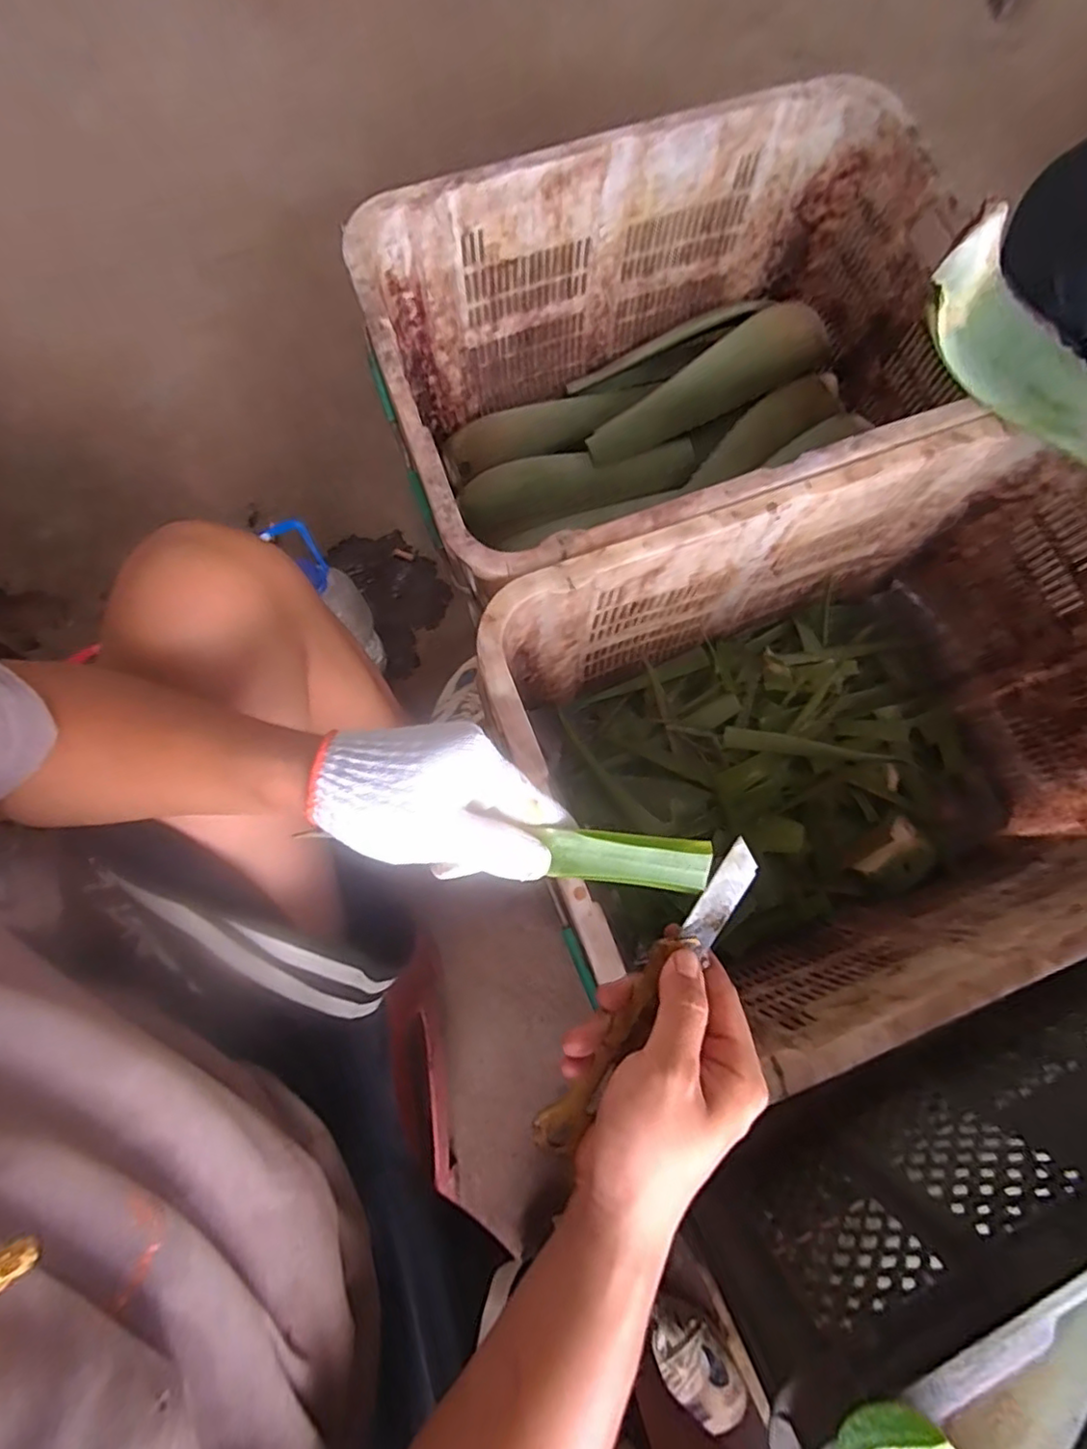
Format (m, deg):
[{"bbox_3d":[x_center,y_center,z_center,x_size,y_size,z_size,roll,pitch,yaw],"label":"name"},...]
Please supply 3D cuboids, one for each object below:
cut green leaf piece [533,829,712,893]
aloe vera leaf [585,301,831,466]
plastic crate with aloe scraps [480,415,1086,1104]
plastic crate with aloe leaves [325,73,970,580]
[{"bbox_3d":[0.044,0.071,0.328,0.084,0.009,0.026,6,75,0],"label":"cut green leaf piece"},{"bbox_3d":[0.236,-0.478,0.904,0.368,0.065,0.105,-28,77,4],"label":"aloe vera leaf"},{"bbox_3d":[0.319,0.021,0.707,0.663,0.335,0.469,-21,77,-7],"label":"plastic crate with aloe scraps"},{"bbox_3d":[0.161,-0.415,0.793,0.673,0.308,0.464,-21,77,-7],"label":"plastic crate with aloe leaves"}]

